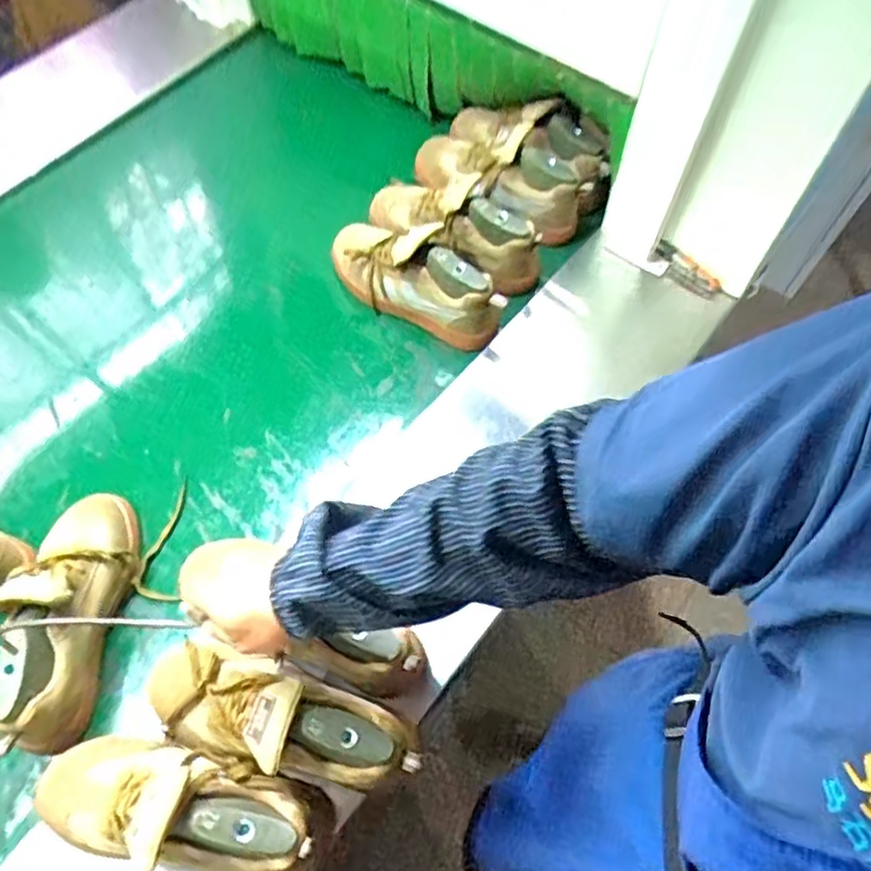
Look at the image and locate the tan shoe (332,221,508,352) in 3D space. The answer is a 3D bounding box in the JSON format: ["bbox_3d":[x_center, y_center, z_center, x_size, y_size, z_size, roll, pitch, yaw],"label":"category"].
[{"bbox_3d":[-0.037,-0.221,0.947,0.279,0.126,0.092,38,68,19],"label":"tan shoe"}]

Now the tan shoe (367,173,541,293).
[{"bbox_3d":[0.025,-0.308,0.974,0.283,0.113,0.088,24,64,13],"label":"tan shoe"}]

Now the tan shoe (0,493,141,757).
[{"bbox_3d":[-0.405,0.188,0.753,0.094,0.120,0.285,6,62,4],"label":"tan shoe"}]

